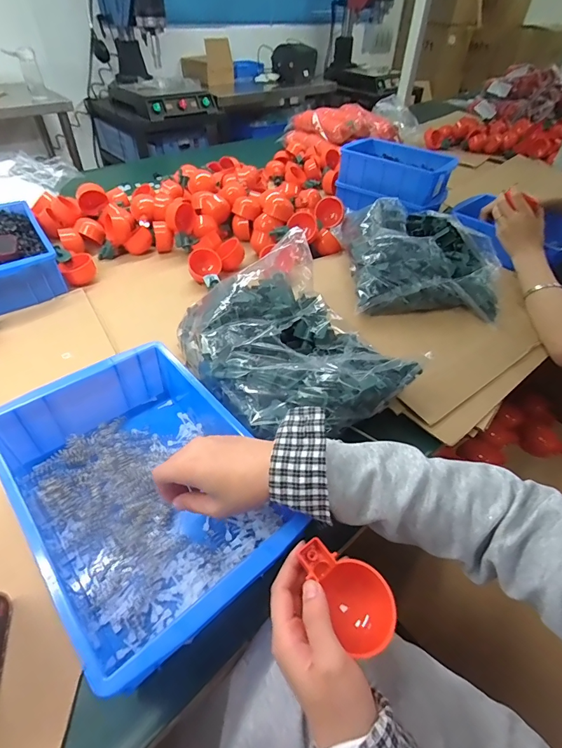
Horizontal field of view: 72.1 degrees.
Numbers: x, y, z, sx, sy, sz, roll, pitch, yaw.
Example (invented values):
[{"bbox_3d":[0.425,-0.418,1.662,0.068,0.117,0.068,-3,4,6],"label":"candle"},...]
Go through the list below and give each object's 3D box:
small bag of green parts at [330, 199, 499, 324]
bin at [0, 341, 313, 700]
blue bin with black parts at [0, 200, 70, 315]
[{"bbox_3d":[0.253,-0.228,0.724,0.250,0.091,0.303,3,45,0],"label":"small bag of green parts"},{"bbox_3d":[-0.136,0.118,0.396,0.199,0.102,0.290,-29,53,-29],"label":"bin"},{"bbox_3d":[-0.552,-0.227,0.730,0.196,0.082,0.308,-24,51,-25],"label":"blue bin with black parts"}]

